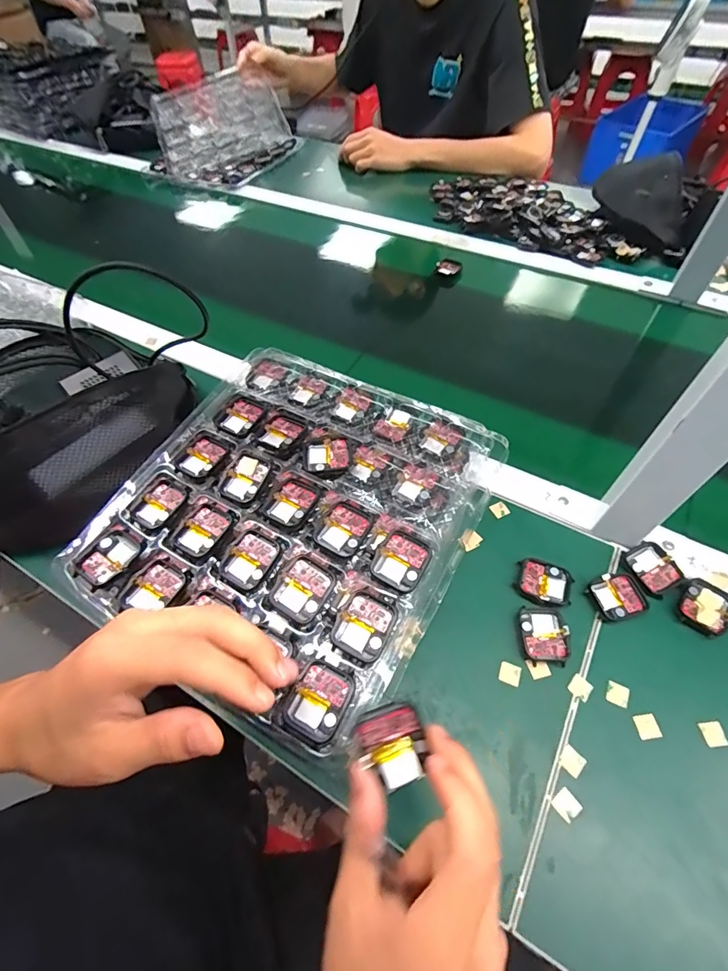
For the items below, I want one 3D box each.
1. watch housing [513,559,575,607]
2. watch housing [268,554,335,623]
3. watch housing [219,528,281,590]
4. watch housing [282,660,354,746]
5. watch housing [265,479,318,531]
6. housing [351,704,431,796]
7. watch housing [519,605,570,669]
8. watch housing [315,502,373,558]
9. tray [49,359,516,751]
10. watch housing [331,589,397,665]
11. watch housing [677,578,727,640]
[{"bbox_3d":[0.161,0.087,0.386,0.047,0.005,0.038,15,57,12],"label":"watch housing"},{"bbox_3d":[-0.044,0.074,0.315,0.038,0.008,0.042,29,61,20],"label":"watch housing"},{"bbox_3d":[-0.086,0.056,0.332,0.036,0.007,0.043,30,61,21],"label":"watch housing"},{"bbox_3d":[-0.028,0.140,0.280,0.037,0.007,0.044,26,60,19],"label":"watch housing"},{"bbox_3d":[-0.059,0.014,0.356,0.036,0.004,0.043,26,60,19],"label":"watch housing"},{"bbox_3d":[0.017,0.146,0.242,0.036,0.021,0.039,-23,61,-11],"label":"housing"},{"bbox_3d":[0.151,0.124,0.360,0.036,0.006,0.046,0,55,2],"label":"watch housing"},{"bbox_3d":[-0.015,0.035,0.341,0.035,0.006,0.041,29,61,20],"label":"watch housing"},{"bbox_3d":[-0.056,0.015,0.362,0.273,0.020,0.284,25,63,16],"label":"tray"},{"bbox_3d":[0.000,0.098,0.302,0.037,0.005,0.043,26,60,19],"label":"watch housing"},{"bbox_3d":[0.293,0.103,0.366,0.038,0.005,0.047,37,64,24],"label":"watch housing"}]

